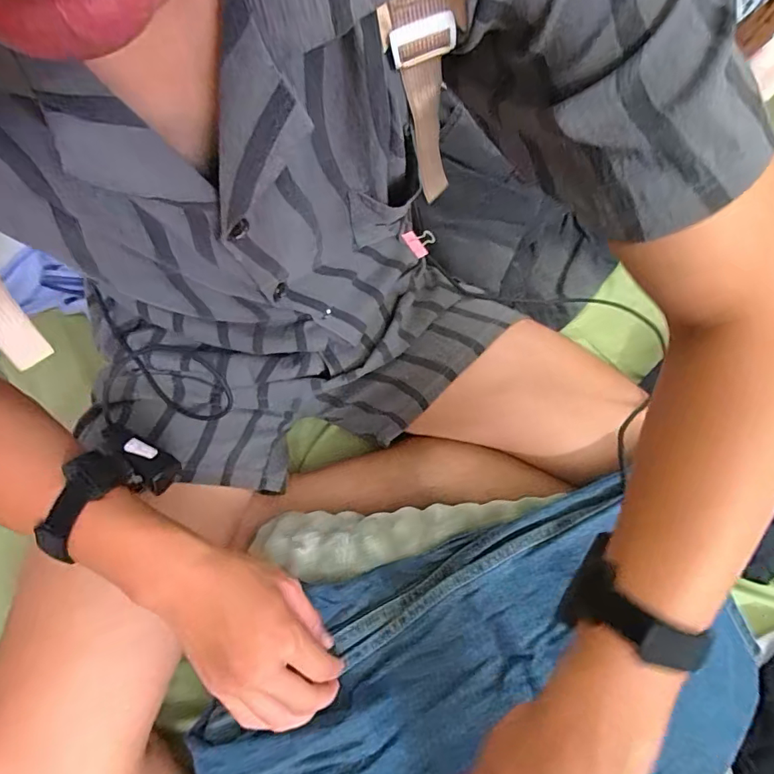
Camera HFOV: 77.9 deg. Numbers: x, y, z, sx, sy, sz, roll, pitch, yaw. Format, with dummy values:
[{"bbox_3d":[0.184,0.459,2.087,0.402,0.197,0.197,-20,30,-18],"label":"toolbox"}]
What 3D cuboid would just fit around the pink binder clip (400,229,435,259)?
[{"bbox_3d":[0.040,-0.172,0.564,0.042,0.013,0.033,-37,73,-16],"label":"pink binder clip"}]

